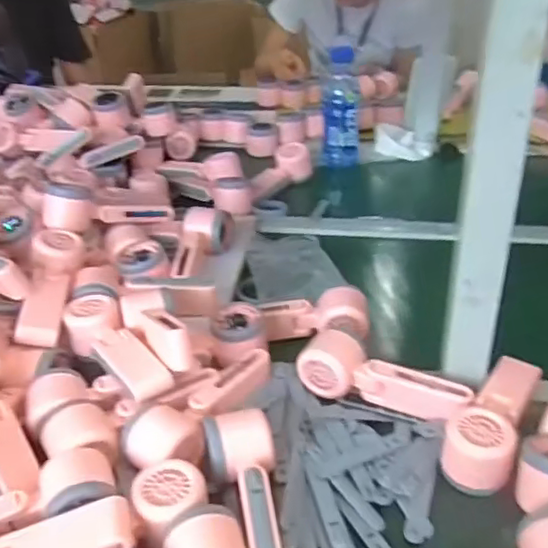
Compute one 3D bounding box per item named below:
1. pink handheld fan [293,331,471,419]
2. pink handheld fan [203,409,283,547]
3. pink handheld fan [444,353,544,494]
[{"bbox_3d":[0.109,0.099,0.627,0.169,0.046,0.051,11,34,18],"label":"pink handheld fan"},{"bbox_3d":[-0.020,0.184,0.505,0.054,0.049,0.159,-6,33,-9],"label":"pink handheld fan"},{"bbox_3d":[0.202,0.131,0.579,0.060,0.047,0.170,17,36,26],"label":"pink handheld fan"}]

